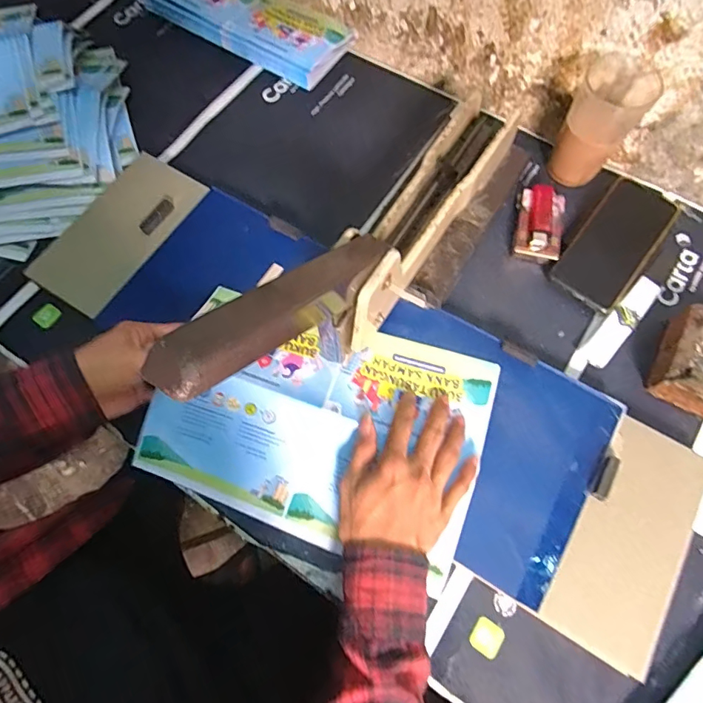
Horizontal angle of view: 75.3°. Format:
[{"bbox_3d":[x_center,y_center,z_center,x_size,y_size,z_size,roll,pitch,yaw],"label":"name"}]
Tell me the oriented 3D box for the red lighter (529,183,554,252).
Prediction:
[{"bbox_3d":[0.218,-0.156,0.525,0.023,0.013,0.092,11,70,5],"label":"red lighter"}]

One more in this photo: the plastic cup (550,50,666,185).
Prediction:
[{"bbox_3d":[0.282,-0.257,0.517,0.078,0.098,0.082,30,73,11],"label":"plastic cup"}]

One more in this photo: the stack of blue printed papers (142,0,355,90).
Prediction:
[{"bbox_3d":[-0.156,-0.493,0.659,0.322,0.030,0.115,30,73,11],"label":"stack of blue printed papers"}]

